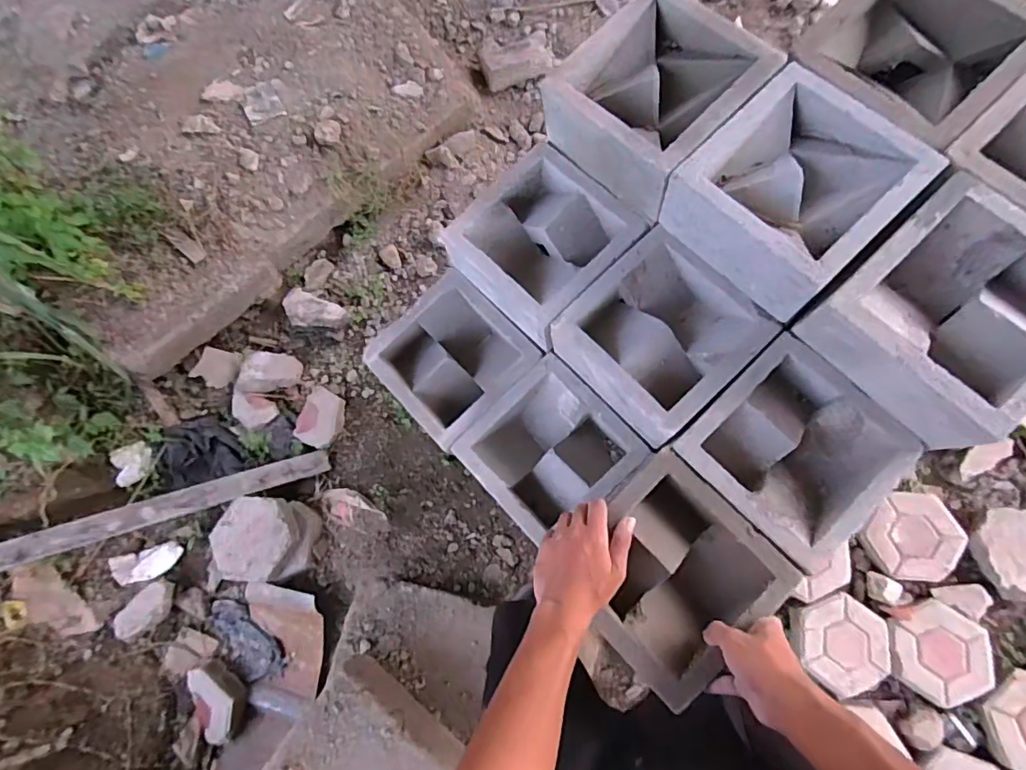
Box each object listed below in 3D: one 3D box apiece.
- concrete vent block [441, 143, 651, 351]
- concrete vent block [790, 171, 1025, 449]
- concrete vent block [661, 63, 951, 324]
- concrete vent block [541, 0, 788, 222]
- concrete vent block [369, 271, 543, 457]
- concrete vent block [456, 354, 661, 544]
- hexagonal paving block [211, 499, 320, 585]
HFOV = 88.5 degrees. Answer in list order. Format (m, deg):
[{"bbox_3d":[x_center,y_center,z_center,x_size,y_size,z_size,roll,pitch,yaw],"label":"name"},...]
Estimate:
[{"bbox_3d":[0.038,-0.194,0.733,0.206,0.077,0.204,43,86,14],"label":"concrete vent block"},{"bbox_3d":[0.460,-0.075,0.555,0.202,0.093,0.202,-42,76,-3],"label":"concrete vent block"},{"bbox_3d":[0.318,-0.219,0.603,0.203,0.090,0.207,-45,76,-4],"label":"concrete vent block"},{"bbox_3d":[0.173,-0.356,0.654,0.207,0.089,0.204,-44,76,-4],"label":"concrete vent block"},{"bbox_3d":[-0.091,-0.037,0.807,0.199,0.075,0.214,-45,80,-2],"label":"concrete vent block"},{"bbox_3d":[0.049,0.091,0.769,0.195,0.101,0.179,-44,80,-1],"label":"concrete vent block"},{"bbox_3d":[-0.641,0.391,1.347,0.254,0.102,0.202,-2,82,6],"label":"hexagonal paving block"}]

